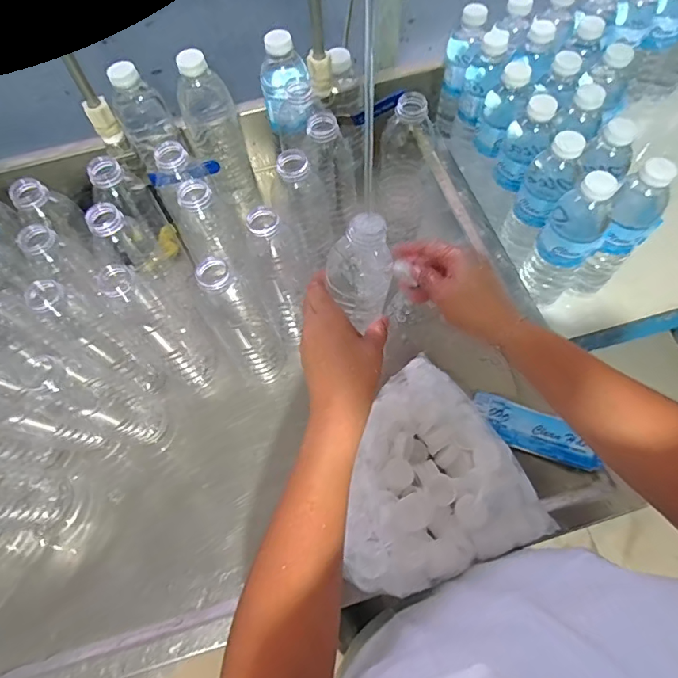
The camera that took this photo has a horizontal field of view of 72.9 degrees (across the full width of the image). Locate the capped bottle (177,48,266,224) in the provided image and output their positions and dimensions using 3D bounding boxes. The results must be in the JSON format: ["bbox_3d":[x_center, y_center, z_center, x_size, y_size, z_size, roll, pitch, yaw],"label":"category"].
[{"bbox_3d":[-0.158,-0.260,0.603,0.069,0.215,0.059,-12,64,-3],"label":"capped bottle"}]

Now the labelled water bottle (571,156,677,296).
[{"bbox_3d":[0.325,-0.118,0.540,0.055,0.197,0.055,39,72,19],"label":"labelled water bottle"}]

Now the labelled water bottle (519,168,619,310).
[{"bbox_3d":[0.263,-0.108,0.544,0.068,0.206,0.058,29,69,16],"label":"labelled water bottle"}]

